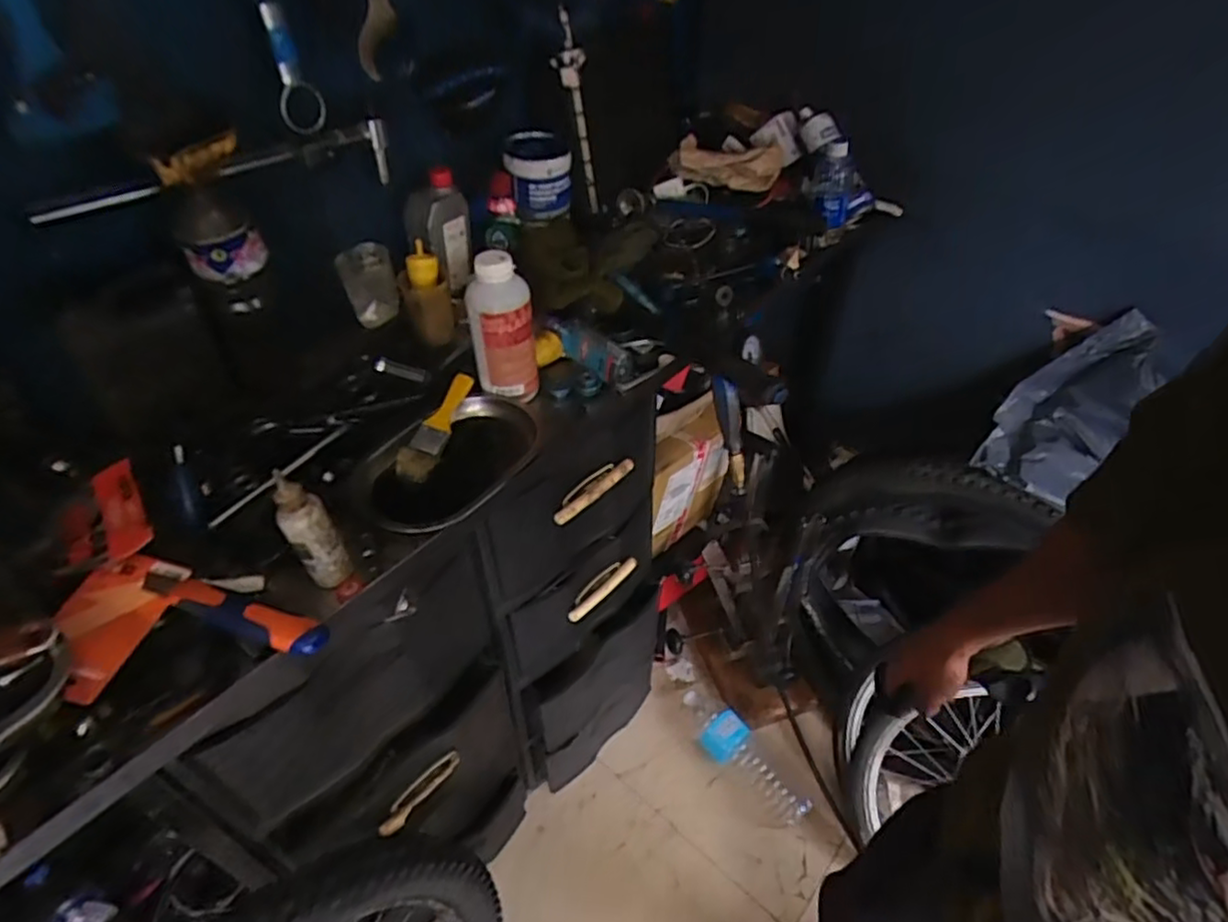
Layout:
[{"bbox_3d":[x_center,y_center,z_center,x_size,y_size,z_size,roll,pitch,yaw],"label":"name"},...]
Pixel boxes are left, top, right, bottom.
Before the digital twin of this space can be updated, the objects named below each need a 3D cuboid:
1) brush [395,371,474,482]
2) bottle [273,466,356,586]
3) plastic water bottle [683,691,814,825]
[{"bbox_3d":[-0.203,-0.040,0.774,0.041,0.016,0.147,13,58,13],"label":"brush"},{"bbox_3d":[-0.276,0.063,0.612,0.041,0.116,0.035,-25,50,-25],"label":"bottle"},{"bbox_3d":[0.256,0.578,1.341,0.089,0.098,0.313,-33,53,-30],"label":"plastic water bottle"}]

